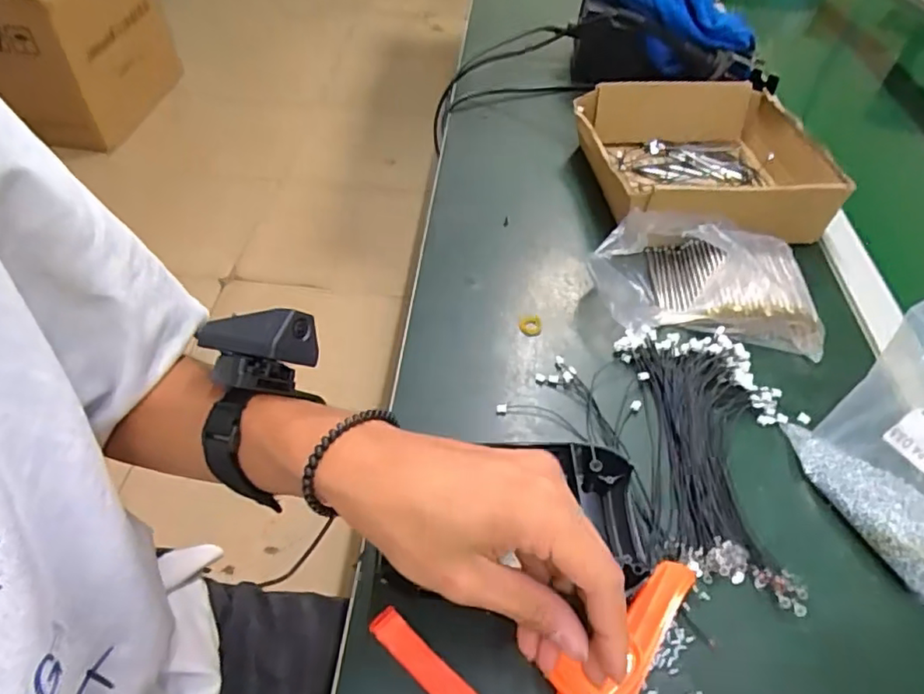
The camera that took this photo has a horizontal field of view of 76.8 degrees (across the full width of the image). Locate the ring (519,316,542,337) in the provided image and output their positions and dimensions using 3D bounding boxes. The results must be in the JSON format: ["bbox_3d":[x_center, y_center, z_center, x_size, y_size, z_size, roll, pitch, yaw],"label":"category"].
[{"bbox_3d":[0.059,-0.018,0.496,0.019,0.004,0.022,1,49,-3],"label":"ring"}]

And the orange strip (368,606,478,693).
[{"bbox_3d":[-0.011,0.181,0.315,0.096,0.011,0.017,35,56,24],"label":"orange strip"}]

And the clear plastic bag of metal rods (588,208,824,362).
[{"bbox_3d":[0.209,-0.062,0.503,0.195,0.059,0.122,6,49,1],"label":"clear plastic bag of metal rods"}]

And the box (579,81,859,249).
[{"bbox_3d":[0.248,-0.195,0.619,0.231,0.068,0.221,-1,50,-5],"label":"box"}]

